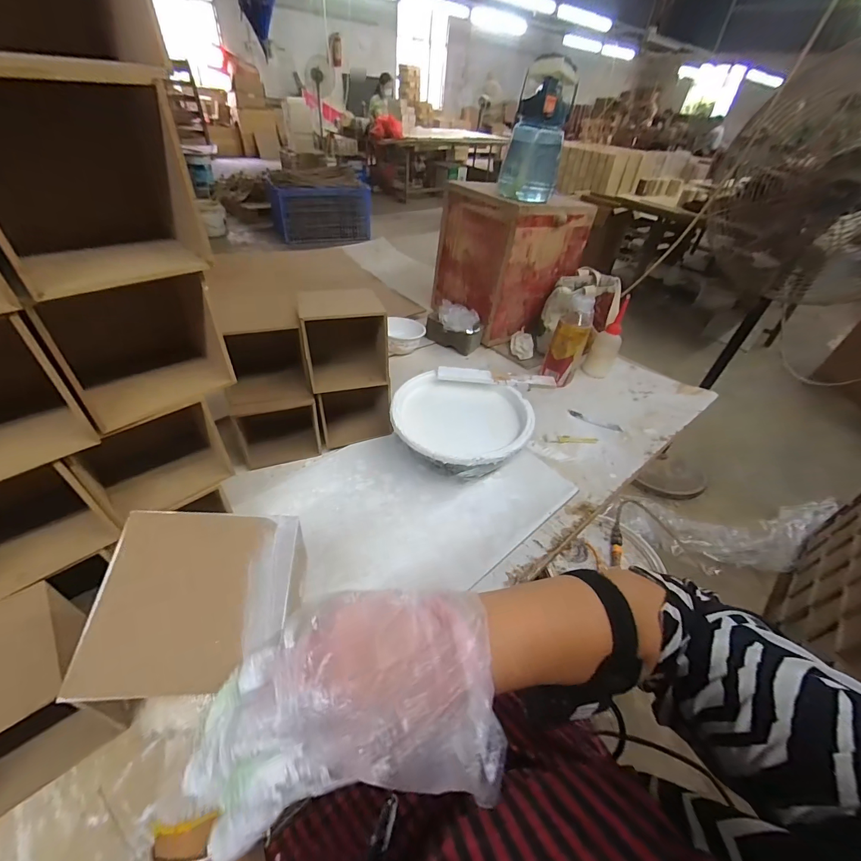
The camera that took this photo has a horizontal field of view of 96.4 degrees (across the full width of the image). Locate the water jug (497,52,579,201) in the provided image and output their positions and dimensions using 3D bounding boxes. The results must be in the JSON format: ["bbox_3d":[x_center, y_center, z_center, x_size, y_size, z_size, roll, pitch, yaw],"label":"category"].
[{"bbox_3d":[0.198,-0.552,0.718,0.112,0.204,0.099,13,43,8],"label":"water jug"}]

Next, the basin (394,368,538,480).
[{"bbox_3d":[0.043,0.003,0.620,0.219,0.087,0.195,13,43,6],"label":"basin"}]

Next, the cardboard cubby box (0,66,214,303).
[{"bbox_3d":[-0.234,-0.168,0.259,0.114,0.113,0.102,-31,54,-34],"label":"cardboard cubby box"}]

